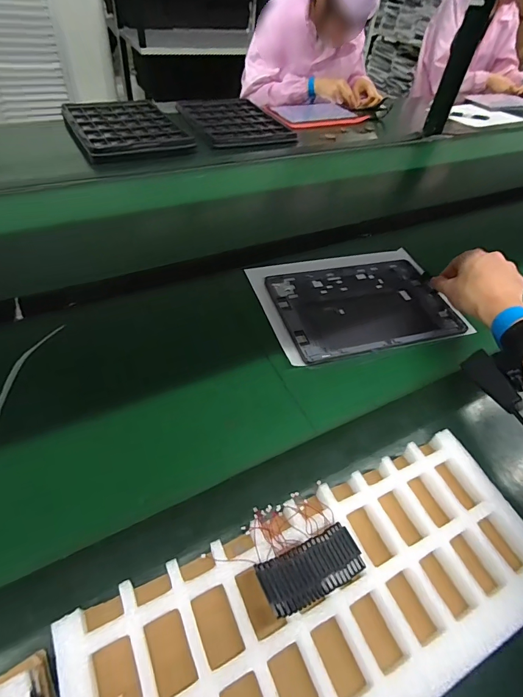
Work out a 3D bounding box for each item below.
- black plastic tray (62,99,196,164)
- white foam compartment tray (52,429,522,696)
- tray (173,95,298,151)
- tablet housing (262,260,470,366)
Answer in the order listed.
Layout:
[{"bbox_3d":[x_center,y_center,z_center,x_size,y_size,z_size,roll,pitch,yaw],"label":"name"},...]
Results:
[{"bbox_3d":[-0.327,-0.532,0.885,0.233,0.024,0.327,-20,54,-23],"label":"black plastic tray"},{"bbox_3d":[0.055,0.193,0.279,0.370,0.040,0.159,-17,53,-20],"label":"white foam compartment tray"},{"bbox_3d":[-0.082,-0.628,1.013,0.243,0.023,0.392,-14,52,-18],"label":"tray"},{"bbox_3d":[0.148,-0.067,0.547,0.255,0.009,0.171,-10,51,-15],"label":"tablet housing"}]

